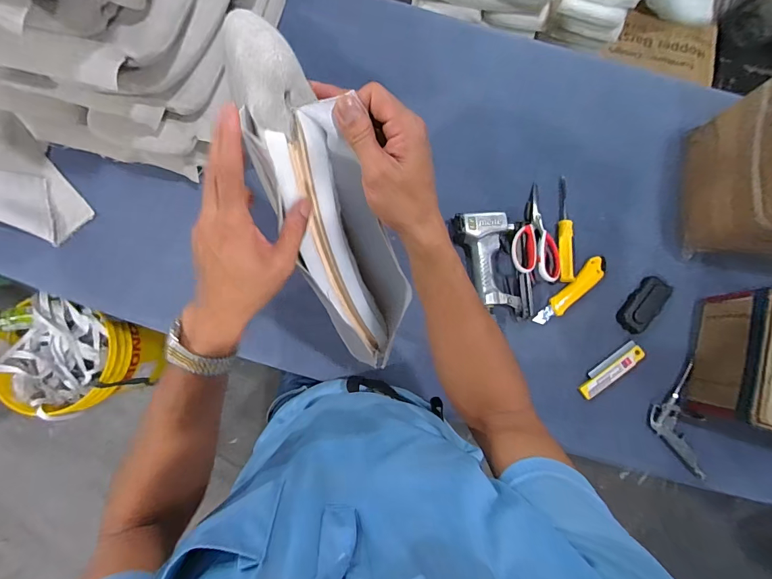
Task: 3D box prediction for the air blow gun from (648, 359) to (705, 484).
[{"bbox_3d":[0.504,0.229,0.658,0.083,0.018,0.191,-4,82,-2],"label":"air blow gun"}]

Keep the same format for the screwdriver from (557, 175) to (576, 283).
[{"bbox_3d":[0.331,-0.113,0.703,0.027,0.029,0.202,3,82,-1],"label":"screwdriver"}]

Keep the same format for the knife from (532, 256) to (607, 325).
[{"bbox_3d":[0.338,0.007,0.691,0.168,0.023,0.035,-44,86,-7],"label":"knife"}]

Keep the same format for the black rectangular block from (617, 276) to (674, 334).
[{"bbox_3d":[0.462,0.028,0.677,0.054,0.026,0.109,39,83,3],"label":"black rectangular block"}]

